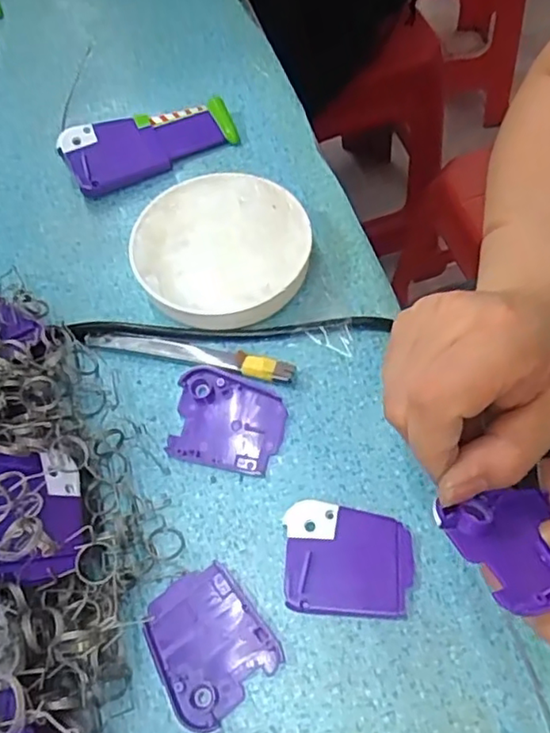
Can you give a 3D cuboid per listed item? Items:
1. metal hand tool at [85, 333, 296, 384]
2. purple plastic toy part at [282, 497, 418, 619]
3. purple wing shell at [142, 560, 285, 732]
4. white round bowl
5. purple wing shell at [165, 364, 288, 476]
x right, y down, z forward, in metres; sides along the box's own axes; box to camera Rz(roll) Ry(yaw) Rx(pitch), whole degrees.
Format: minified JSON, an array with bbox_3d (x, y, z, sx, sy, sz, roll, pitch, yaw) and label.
[{"bbox_3d":[-0.051,-0.008,0.350,0.124,0.010,0.013,12,63,9],"label":"metal hand tool"},{"bbox_3d":[0.036,0.093,0.297,0.061,0.007,0.052,1,61,4],"label":"purple plastic toy part"},{"bbox_3d":[-0.032,0.128,0.284,0.051,0.006,0.060,-35,65,-15],"label":"purple wing shell"},{"bbox_3d":[-0.032,-0.070,0.373,0.104,0.028,0.101,-1,61,2],"label":"white round bowl"},{"bbox_3d":[-0.025,0.029,0.334,0.061,0.011,0.052,11,62,9],"label":"purple wing shell"}]

